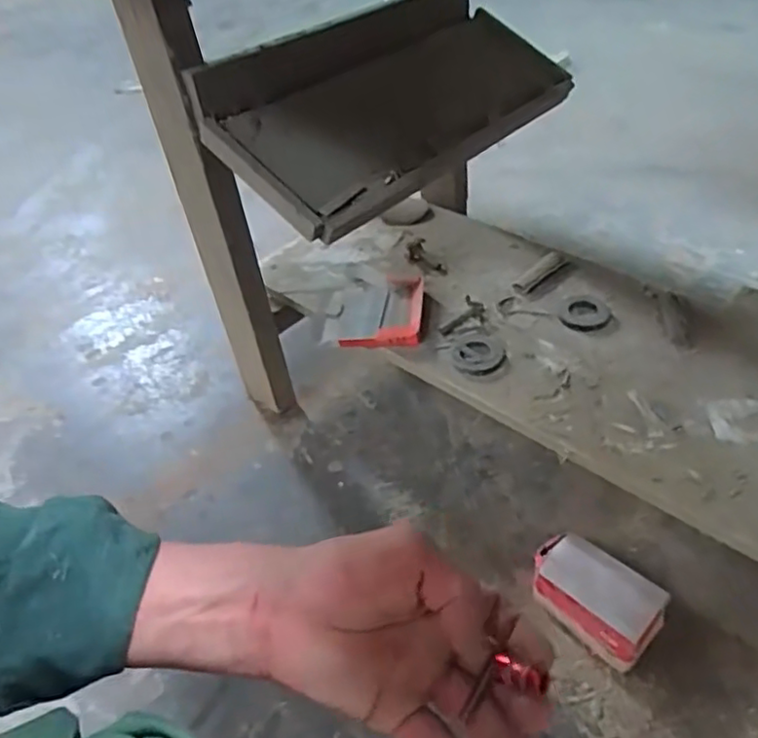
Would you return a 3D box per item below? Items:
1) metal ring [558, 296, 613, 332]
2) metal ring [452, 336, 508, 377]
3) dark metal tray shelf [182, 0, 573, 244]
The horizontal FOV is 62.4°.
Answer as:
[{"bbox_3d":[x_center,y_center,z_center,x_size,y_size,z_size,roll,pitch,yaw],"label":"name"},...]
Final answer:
[{"bbox_3d":[0.267,-0.072,0.812,0.063,0.005,0.067,-4,39,4],"label":"metal ring"},{"bbox_3d":[0.124,-0.018,0.775,0.065,0.009,0.072,-1,39,7],"label":"metal ring"},{"bbox_3d":[0.021,-0.322,0.766,0.483,0.113,0.248,-37,72,-29],"label":"dark metal tray shelf"}]

